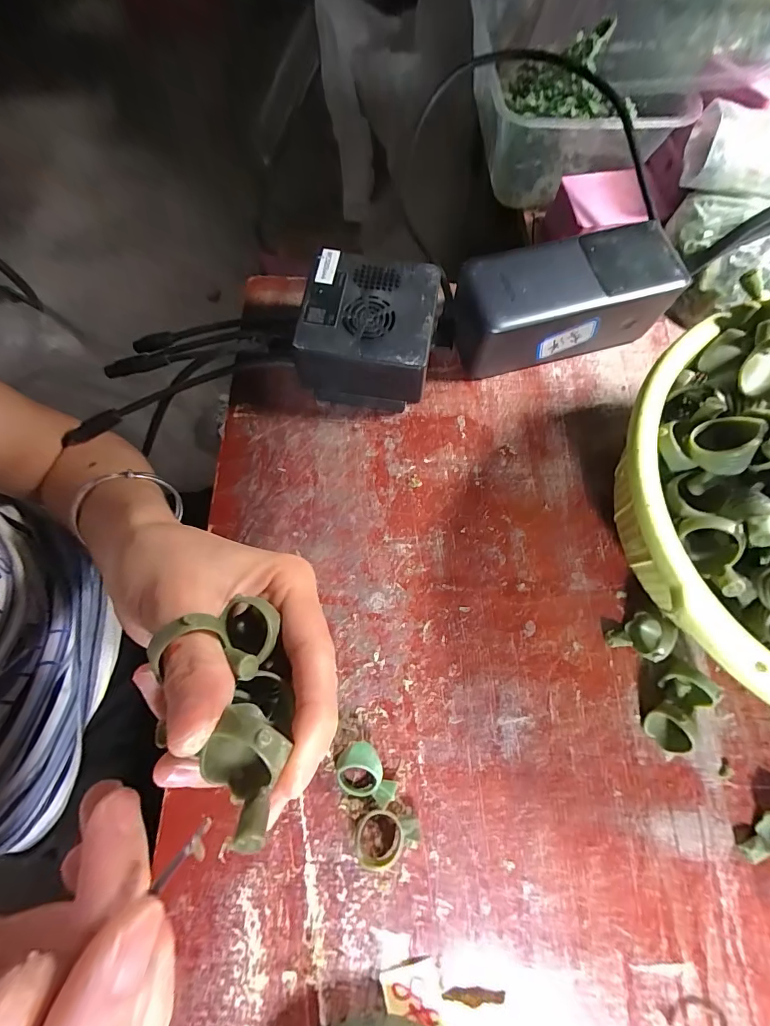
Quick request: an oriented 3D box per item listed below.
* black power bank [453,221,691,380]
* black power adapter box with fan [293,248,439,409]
[{"bbox_3d":[0.108,-0.132,0.262,0.131,0.055,0.053,-13,74,-4],"label":"black power bank"},{"bbox_3d":[-0.010,-0.110,0.256,0.075,0.051,0.069,9,73,2],"label":"black power adapter box with fan"}]

